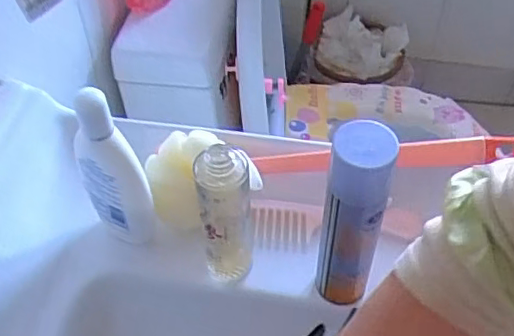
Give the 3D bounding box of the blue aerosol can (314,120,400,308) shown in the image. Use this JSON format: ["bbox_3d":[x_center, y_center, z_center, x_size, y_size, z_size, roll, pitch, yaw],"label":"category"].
[{"bbox_3d":[0.072,0.041,0.457,0.041,0.177,0.035,8,49,7],"label":"blue aerosol can"}]

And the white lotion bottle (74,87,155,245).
[{"bbox_3d":[-0.119,0.011,0.500,0.051,0.170,0.031,35,57,27],"label":"white lotion bottle"}]

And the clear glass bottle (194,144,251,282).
[{"bbox_3d":[-0.026,0.041,0.496,0.041,0.153,0.038,0,49,0],"label":"clear glass bottle"}]

